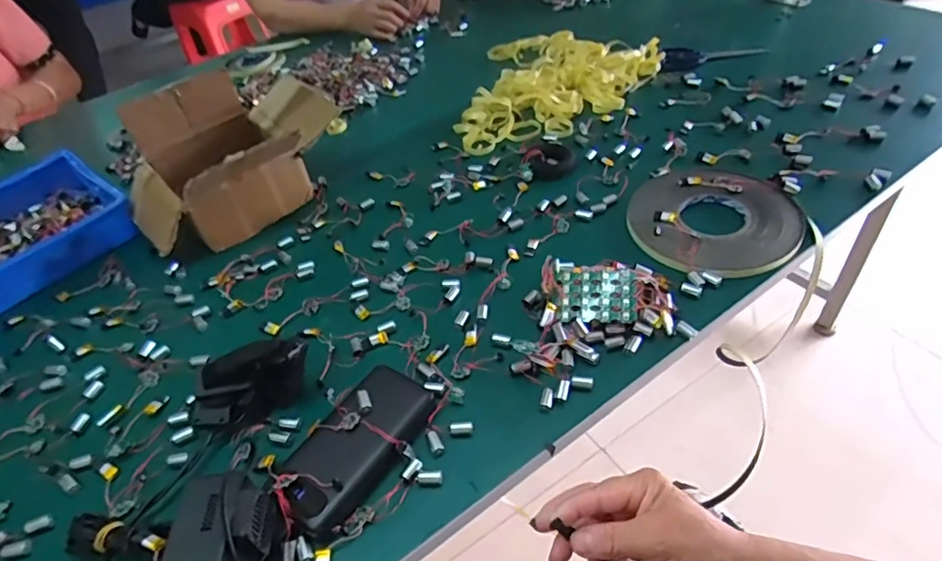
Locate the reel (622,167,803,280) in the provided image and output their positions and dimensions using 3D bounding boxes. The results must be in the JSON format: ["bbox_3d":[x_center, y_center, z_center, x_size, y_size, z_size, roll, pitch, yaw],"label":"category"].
[{"bbox_3d":[0.292,-0.082,0.670,0.186,0.011,0.195,-4,45,4],"label":"reel"}]

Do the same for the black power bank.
[{"bbox_3d":[-0.101,0.144,0.502,0.076,0.033,0.150,25,53,28],"label":"black power bank"}]

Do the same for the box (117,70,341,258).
[{"bbox_3d":[-0.321,-0.164,0.764,0.288,0.140,0.216,-30,50,-21],"label":"box"}]

